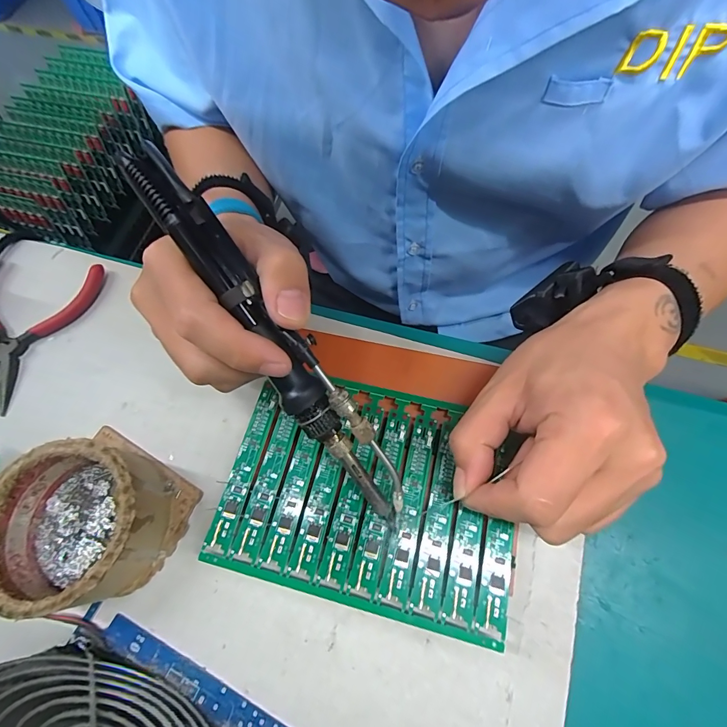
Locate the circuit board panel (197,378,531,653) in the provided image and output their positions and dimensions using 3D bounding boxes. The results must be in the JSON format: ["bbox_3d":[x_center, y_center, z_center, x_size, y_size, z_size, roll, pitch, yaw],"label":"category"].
[{"bbox_3d":[0.003,0.072,0.225,0.163,0.004,0.120,12,68,8],"label":"circuit board panel"}]

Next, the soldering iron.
[{"bbox_3d":[-0.039,-0.005,0.184,0.026,0.021,0.209,-37,102,-12],"label":"soldering iron"}]

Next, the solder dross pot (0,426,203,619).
[{"bbox_3d":[-0.156,0.088,0.217,0.086,0.044,0.086,-1,67,2],"label":"solder dross pot"}]

